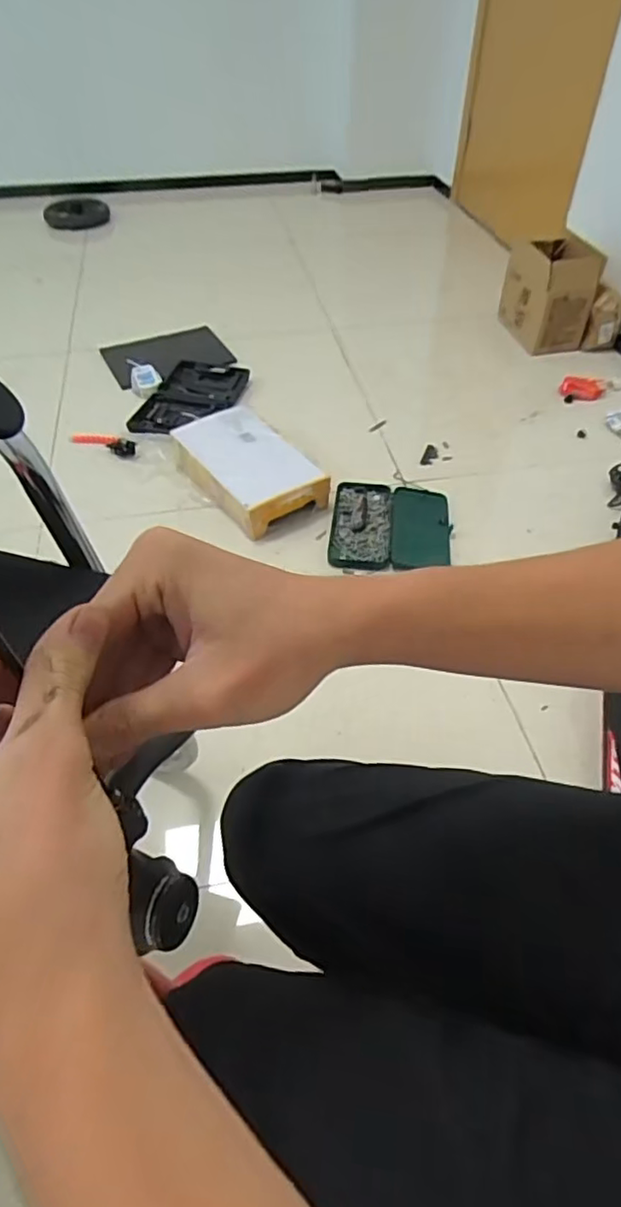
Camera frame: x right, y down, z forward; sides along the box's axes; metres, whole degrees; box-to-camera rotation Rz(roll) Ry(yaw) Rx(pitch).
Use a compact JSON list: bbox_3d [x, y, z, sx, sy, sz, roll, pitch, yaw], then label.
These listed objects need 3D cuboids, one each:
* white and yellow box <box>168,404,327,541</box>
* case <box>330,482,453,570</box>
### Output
[{"bbox_3d":[-0.129,-0.307,1.374,0.223,0.082,0.340,-26,53,-22],"label":"white and yellow box"},{"bbox_3d":[0.169,-0.163,1.314,0.246,0.022,0.261,4,47,4],"label":"case"}]

